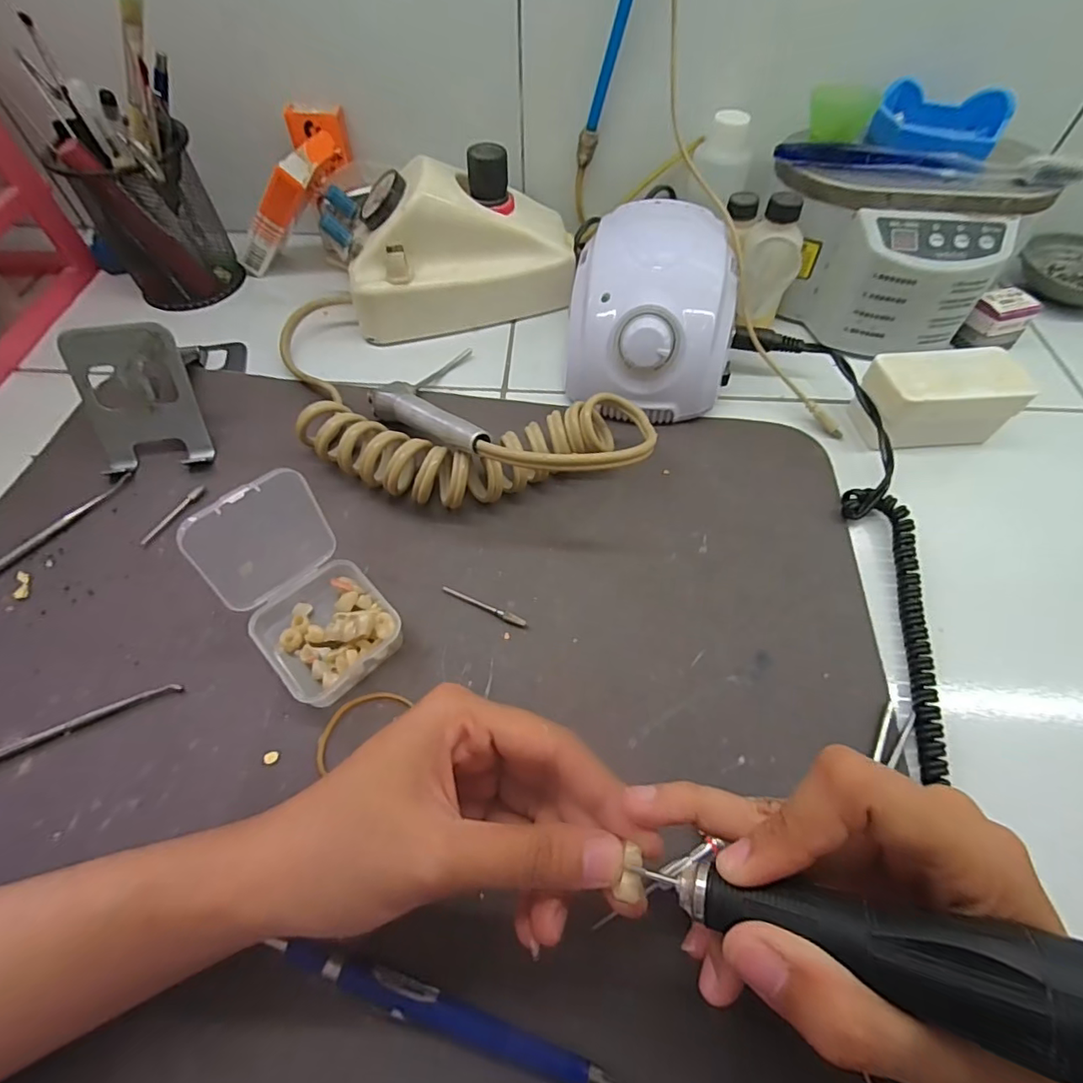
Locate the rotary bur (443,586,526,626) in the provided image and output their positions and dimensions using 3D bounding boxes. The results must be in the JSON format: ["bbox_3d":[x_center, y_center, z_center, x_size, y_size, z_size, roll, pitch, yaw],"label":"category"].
[{"bbox_3d":[-0.029,0.032,0.271,0.047,0.004,0.005,24,61,14],"label":"rotary bur"}]

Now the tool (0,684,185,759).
[{"bbox_3d":[-0.234,0.092,0.228,0.145,0.006,0.006,-22,61,-13],"label":"tool"}]

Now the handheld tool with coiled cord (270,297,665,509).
[{"bbox_3d":[-0.077,-0.091,0.324,0.274,0.046,0.136,35,64,20],"label":"handheld tool with coiled cord"}]

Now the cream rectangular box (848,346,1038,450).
[{"bbox_3d":[0.242,-0.090,0.328,0.088,0.043,0.047,-8,58,-5],"label":"cream rectangular box"}]

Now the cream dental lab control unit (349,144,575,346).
[{"bbox_3d":[-0.057,-0.214,0.383,0.163,0.087,0.078,-11,59,-7],"label":"cream dental lab control unit"}]

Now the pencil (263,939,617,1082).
[{"bbox_3d":[-0.029,0.164,0.180,0.127,0.008,0.011,16,59,10],"label":"pencil"}]

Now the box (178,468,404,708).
[{"bbox_3d":[-0.112,0.018,0.237,0.058,0.071,0.087,-35,64,-20],"label":"box"}]

